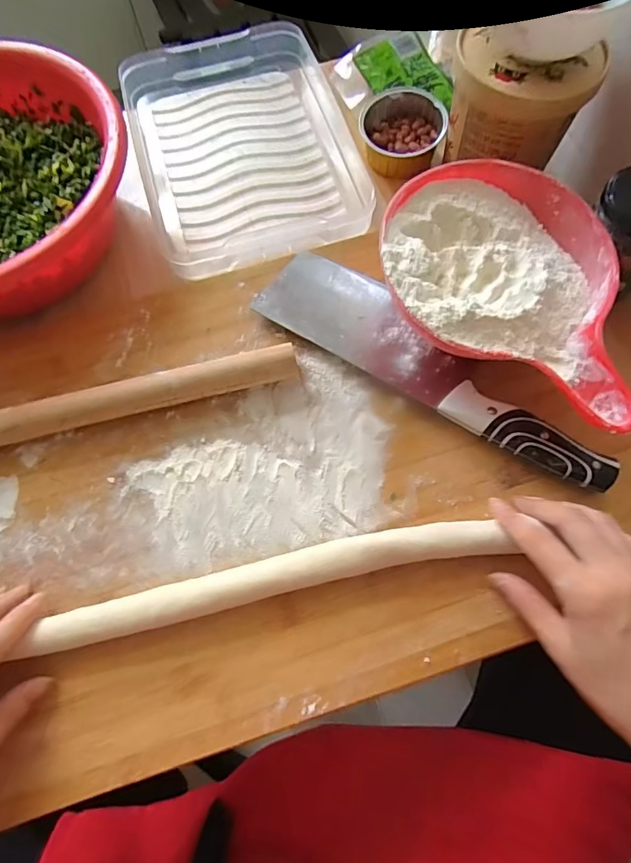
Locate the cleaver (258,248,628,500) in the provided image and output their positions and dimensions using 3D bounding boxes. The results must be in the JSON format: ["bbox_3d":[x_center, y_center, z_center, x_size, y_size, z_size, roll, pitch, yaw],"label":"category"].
[{"bbox_3d":[0.092,-0.059,0.366,0.288,0.017,0.079,31,72,14],"label":"cleaver"}]

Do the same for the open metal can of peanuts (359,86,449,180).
[{"bbox_3d":[0.083,-0.291,0.459,0.079,0.034,0.079,-1,69,1],"label":"open metal can of peanuts"}]

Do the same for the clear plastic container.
[{"bbox_3d":[-0.067,-0.286,0.470,0.210,0.042,0.283,-17,68,-5],"label":"clear plastic container"}]

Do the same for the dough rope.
[{"bbox_3d":[-0.029,0.098,0.311,0.303,0.021,0.030,-13,68,-2],"label":"dough rope"}]

